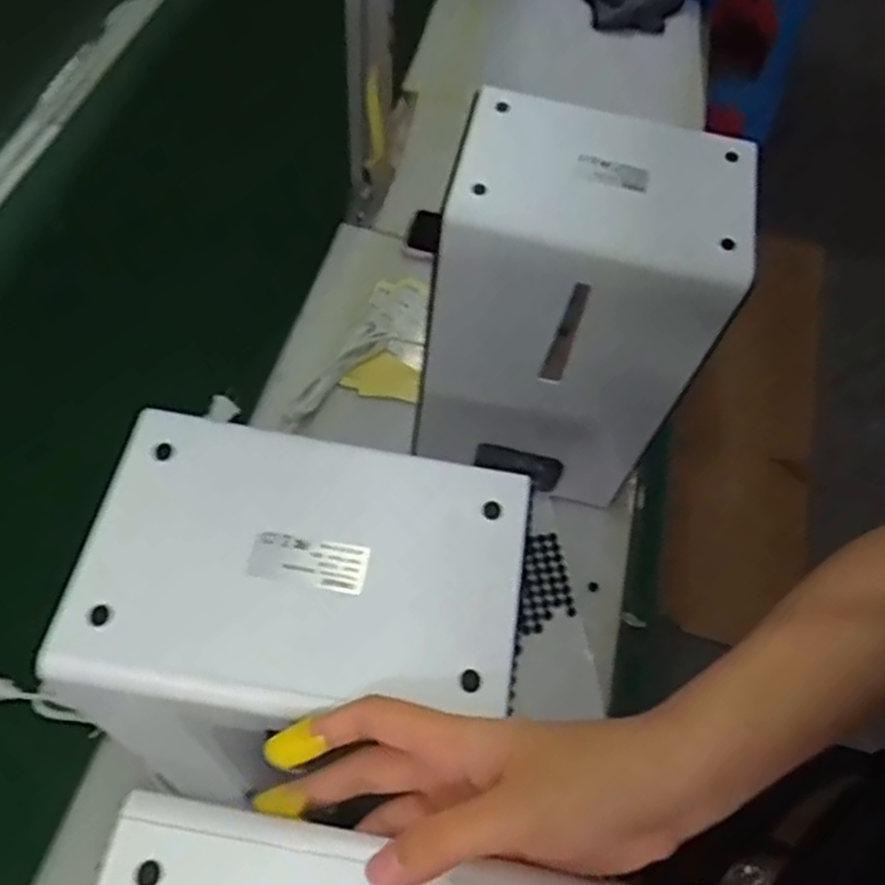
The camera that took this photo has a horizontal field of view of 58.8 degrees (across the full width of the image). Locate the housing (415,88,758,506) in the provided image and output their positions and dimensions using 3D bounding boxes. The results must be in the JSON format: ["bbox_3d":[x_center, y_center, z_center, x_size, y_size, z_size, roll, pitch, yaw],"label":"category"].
[{"bbox_3d":[0.100,-0.092,0.661,0.210,0.333,0.132,11,57,4],"label":"housing"}]

